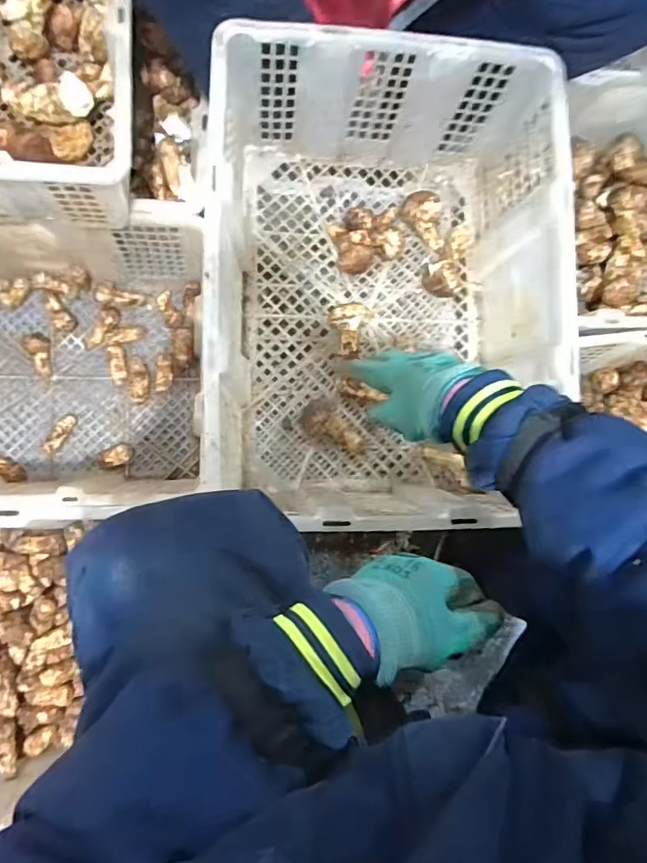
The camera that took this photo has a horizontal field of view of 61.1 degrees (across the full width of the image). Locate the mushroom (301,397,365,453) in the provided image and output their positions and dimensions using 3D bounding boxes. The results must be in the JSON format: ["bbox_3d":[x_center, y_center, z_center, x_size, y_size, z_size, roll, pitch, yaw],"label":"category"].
[{"bbox_3d":[0.011,-0.002,0.645,0.051,0.041,0.078,-37,91,-9],"label":"mushroom"}]

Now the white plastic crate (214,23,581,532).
[{"bbox_3d":[0.062,-0.142,0.600,0.350,0.179,0.469,-4,86,-8],"label":"white plastic crate"}]

